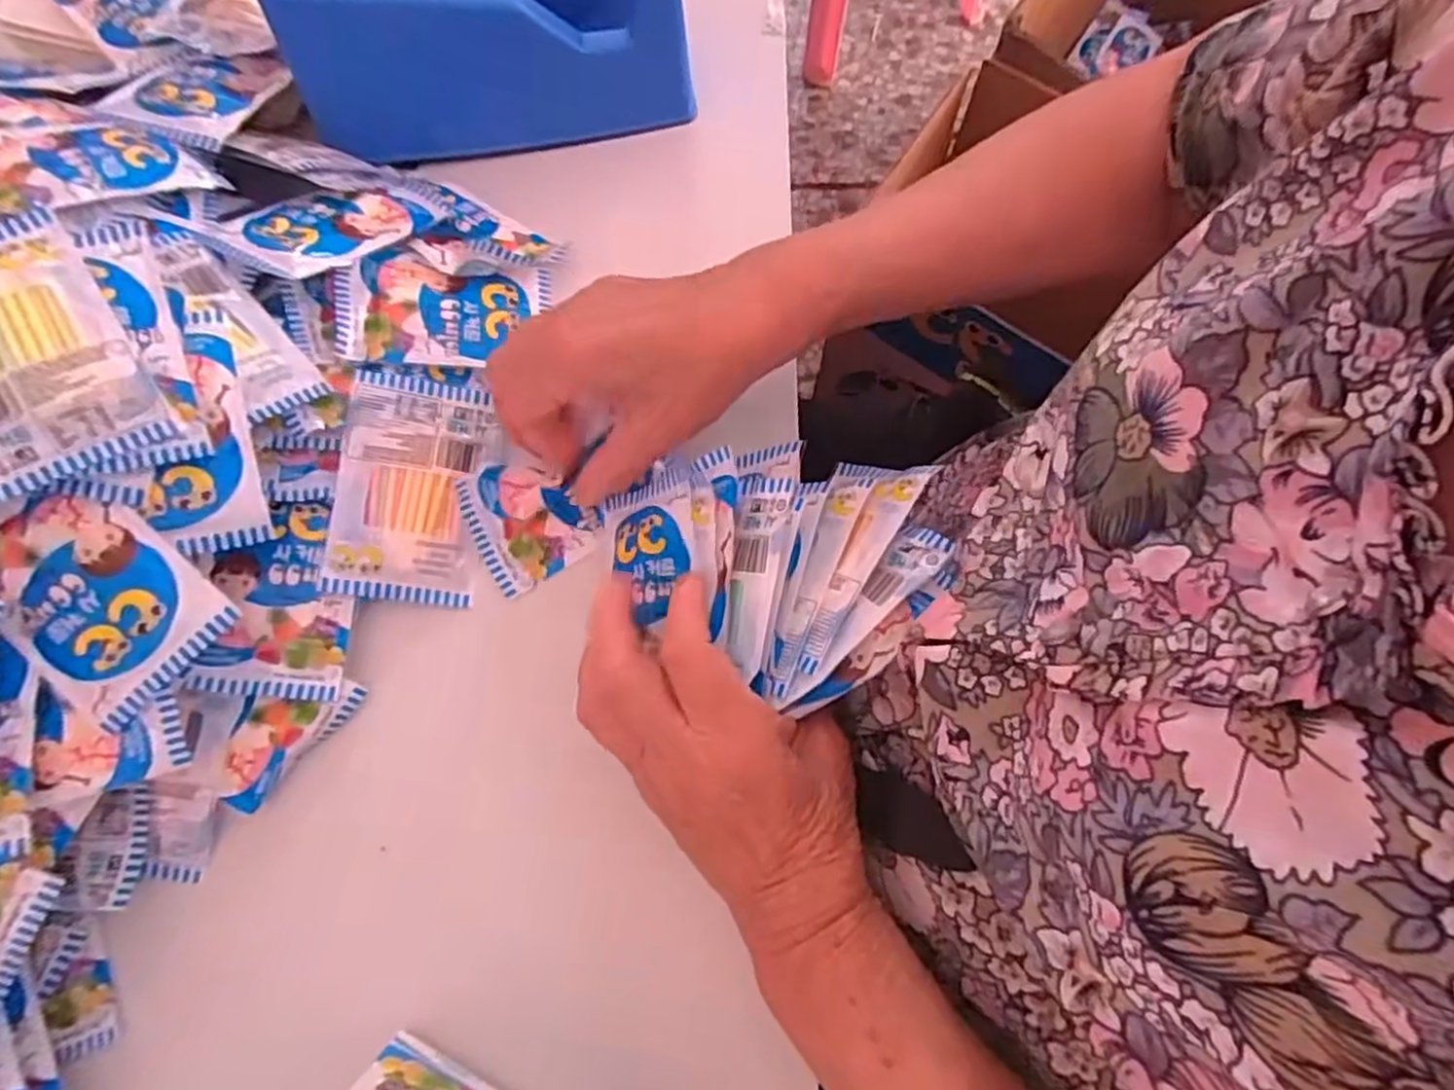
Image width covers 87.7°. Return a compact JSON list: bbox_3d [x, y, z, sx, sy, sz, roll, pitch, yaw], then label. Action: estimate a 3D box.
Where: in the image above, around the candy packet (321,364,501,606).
[{"bbox_3d":[-0.146,-0.026,0.353,0.065,0.006,0.103,9,83,-16],"label":"candy packet"}]

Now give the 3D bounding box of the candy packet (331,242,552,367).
[{"bbox_3d":[-0.141,-0.120,0.380,0.101,0.014,0.063,-2,75,-19],"label":"candy packet"}]

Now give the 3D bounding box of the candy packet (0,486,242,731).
[{"bbox_3d":[-0.247,0.018,0.291,0.092,0.008,0.062,43,81,-1],"label":"candy packet"}]

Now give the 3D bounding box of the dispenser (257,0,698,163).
[{"bbox_3d":[-0.123,-0.269,0.396,0.196,0.096,0.075,-15,73,-3],"label":"dispenser"}]

